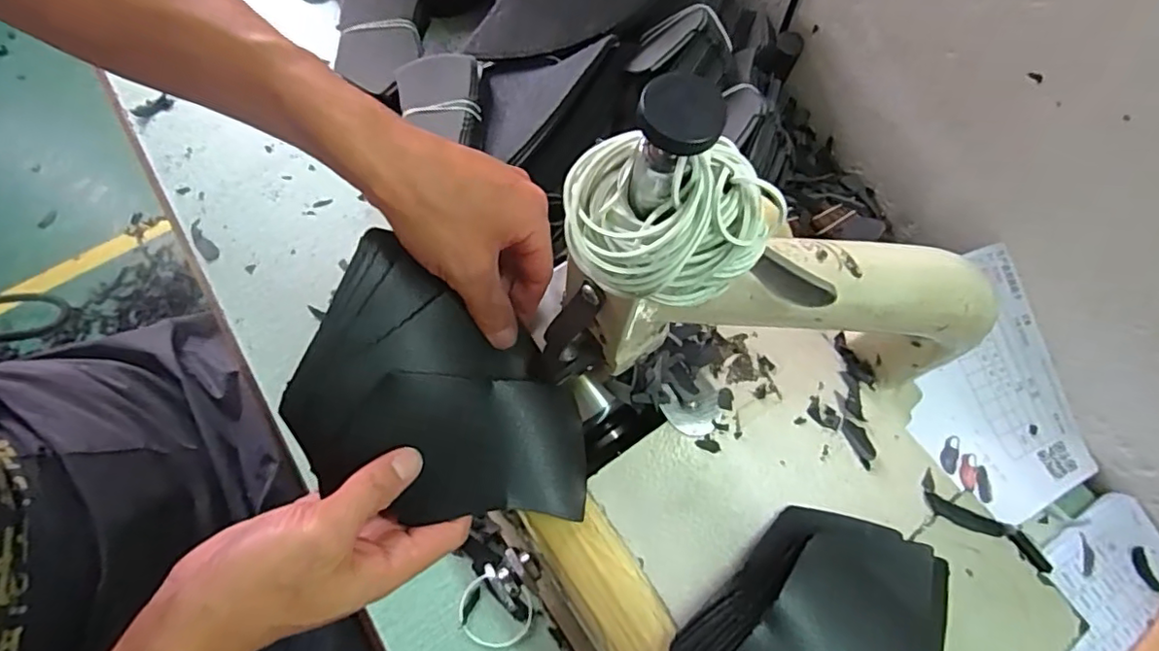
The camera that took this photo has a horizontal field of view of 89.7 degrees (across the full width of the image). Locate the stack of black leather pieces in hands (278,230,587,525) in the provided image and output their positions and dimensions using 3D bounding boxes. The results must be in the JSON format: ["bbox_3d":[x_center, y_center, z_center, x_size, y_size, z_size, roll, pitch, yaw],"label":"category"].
[{"bbox_3d":[-0.067,0.043,0.317,0.160,0.017,0.122,25,76,-10],"label":"stack of black leather pieces in hands"}]

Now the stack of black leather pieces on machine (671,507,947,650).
[{"bbox_3d":[0.119,0.160,0.291,0.144,0.028,0.097,-37,75,-12],"label":"stack of black leather pieces on machine"}]

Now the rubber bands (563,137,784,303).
[{"bbox_3d":[0.027,-0.036,0.188,0.067,0.045,0.051,29,73,9],"label":"rubber bands"}]

